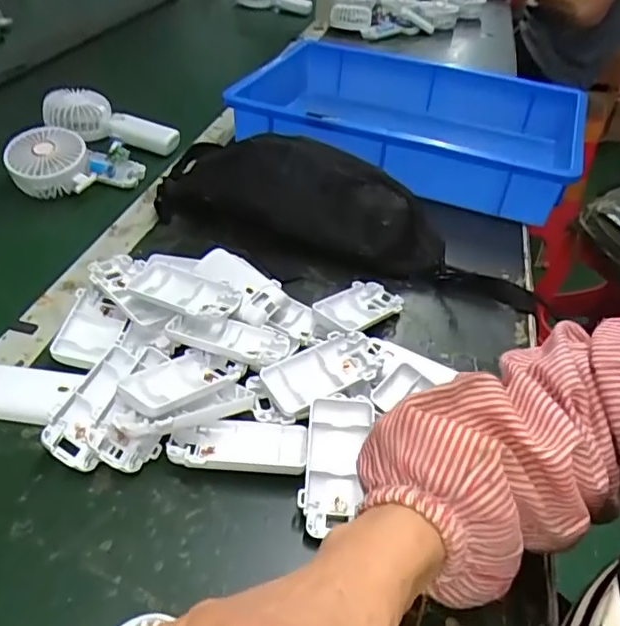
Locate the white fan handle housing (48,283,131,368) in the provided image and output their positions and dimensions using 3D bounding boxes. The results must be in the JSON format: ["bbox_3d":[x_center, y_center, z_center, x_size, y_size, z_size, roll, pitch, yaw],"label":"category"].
[{"bbox_3d":[-0.178,0.010,0.477,0.049,0.016,0.082,4,42,-3],"label":"white fan handle housing"}]

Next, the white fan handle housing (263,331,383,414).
[{"bbox_3d":[0.014,0.048,0.441,0.098,0.026,0.048,-24,50,-30],"label":"white fan handle housing"}]

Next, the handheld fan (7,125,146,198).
[{"bbox_3d":[-0.279,-0.182,0.684,0.146,0.056,0.085,-12,45,-20],"label":"handheld fan"}]

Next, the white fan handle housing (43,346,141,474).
[{"bbox_3d":[-0.155,0.063,0.407,0.032,0.029,0.098,6,42,-1],"label":"white fan handle housing"}]

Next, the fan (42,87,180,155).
[{"bbox_3d":[-0.268,-0.259,0.781,0.177,0.049,0.082,15,42,9],"label":"fan"}]

